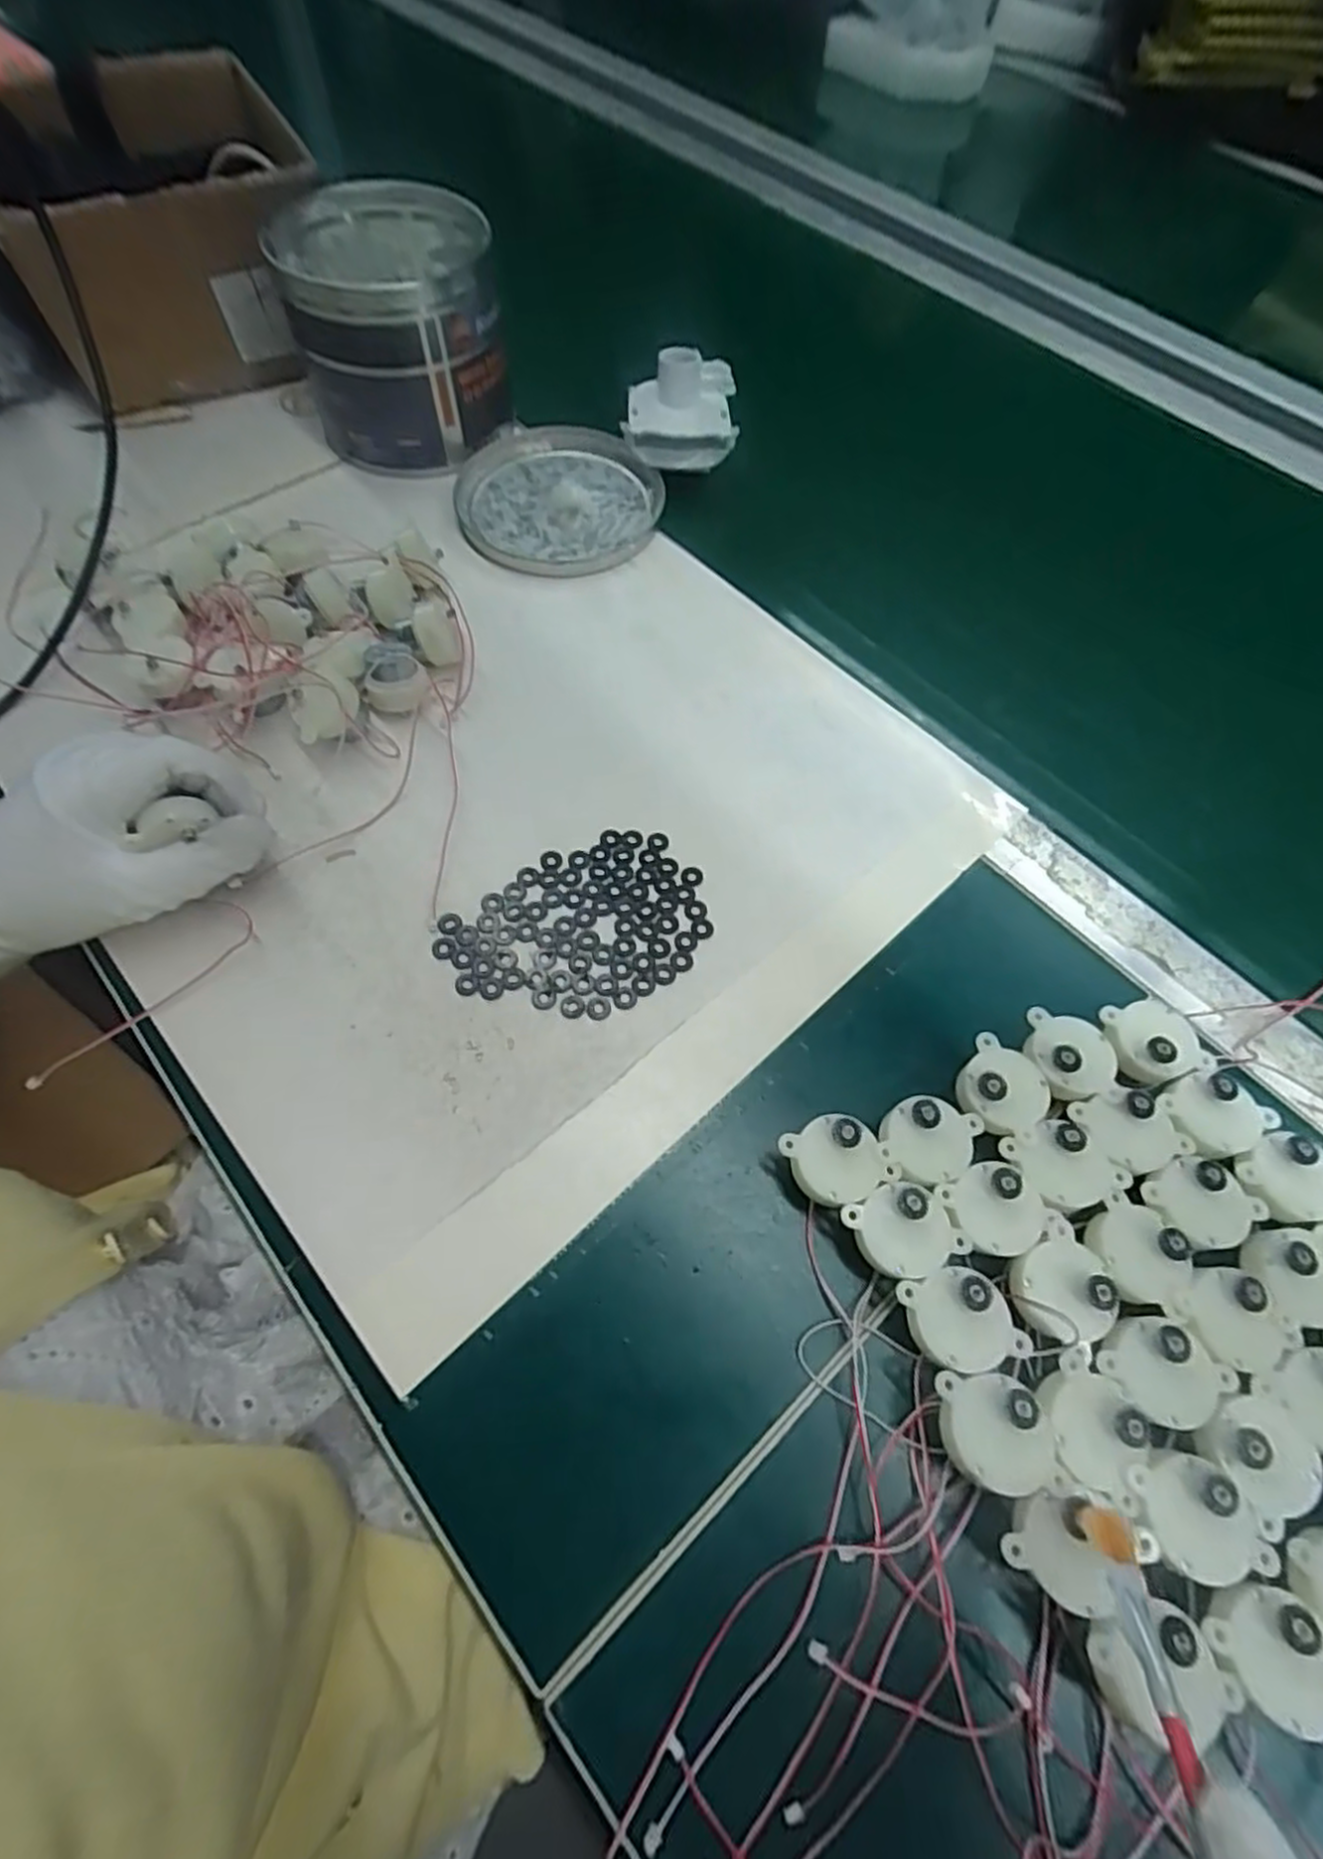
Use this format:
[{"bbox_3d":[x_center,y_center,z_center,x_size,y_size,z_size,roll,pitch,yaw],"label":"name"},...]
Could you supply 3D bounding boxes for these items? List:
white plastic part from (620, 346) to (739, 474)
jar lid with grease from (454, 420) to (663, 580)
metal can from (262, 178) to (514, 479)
[{"bbox_3d":[0.013,-0.351,0.498,0.071,0.052,0.088,2,63,-2],"label":"white plastic part"},{"bbox_3d":[-0.066,-0.282,0.482,0.128,0.027,0.129,1,63,-2],"label":"jar lid with grease"},{"bbox_3d":[-0.165,-0.379,0.473,0.122,0.106,0.118,-9,64,-7],"label":"metal can"}]

